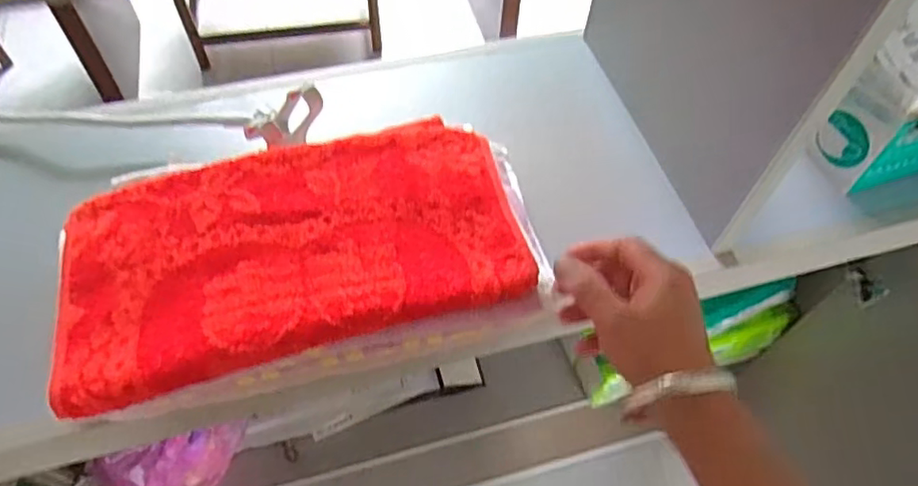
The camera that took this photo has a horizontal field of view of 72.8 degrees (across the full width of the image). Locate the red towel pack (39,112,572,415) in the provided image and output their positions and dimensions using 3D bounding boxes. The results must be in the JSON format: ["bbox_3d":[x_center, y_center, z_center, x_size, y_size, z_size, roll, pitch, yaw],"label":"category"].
[{"bbox_3d":[-0.120,0.003,0.473,0.332,0.053,0.184,-13,60,-13],"label":"red towel pack"}]

